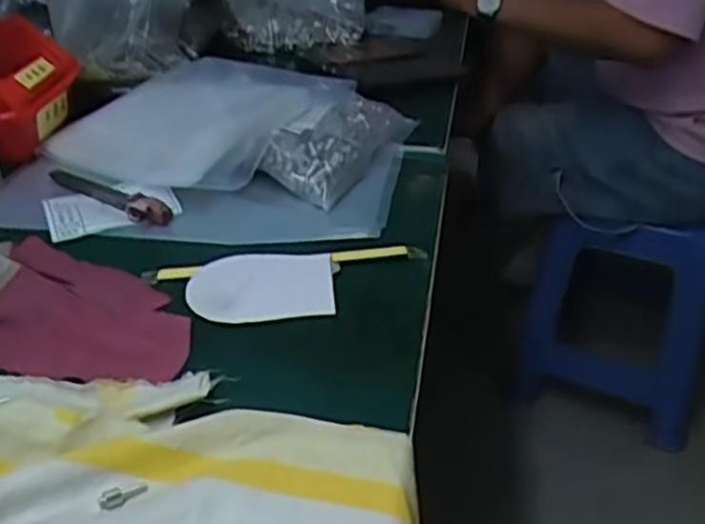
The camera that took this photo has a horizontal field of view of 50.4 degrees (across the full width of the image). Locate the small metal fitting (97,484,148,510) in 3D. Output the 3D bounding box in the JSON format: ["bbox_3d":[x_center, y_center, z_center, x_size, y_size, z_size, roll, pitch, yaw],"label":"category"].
[{"bbox_3d":[-0.109,0.112,0.358,0.023,0.005,0.009,-13,37,-24],"label":"small metal fitting"}]

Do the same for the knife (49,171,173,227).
[{"bbox_3d":[-0.203,-0.059,0.615,0.141,0.022,0.021,25,39,30],"label":"knife"}]

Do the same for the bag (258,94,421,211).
[{"bbox_3d":[-0.008,-0.115,0.676,0.071,0.036,0.184,16,35,19],"label":"bag"}]

